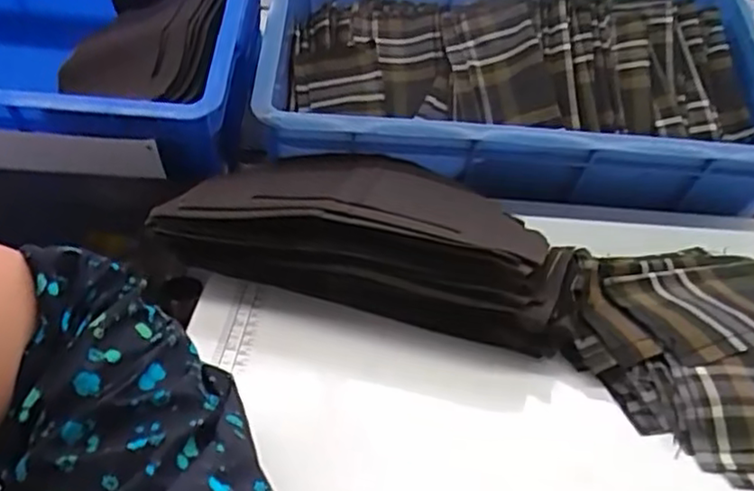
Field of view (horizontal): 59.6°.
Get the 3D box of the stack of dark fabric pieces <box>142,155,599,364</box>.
[{"bbox_3d":[0.002,-0.014,0.518,0.299,0.068,0.184,11,32,9],"label":"stack of dark fabric pieces"}]

